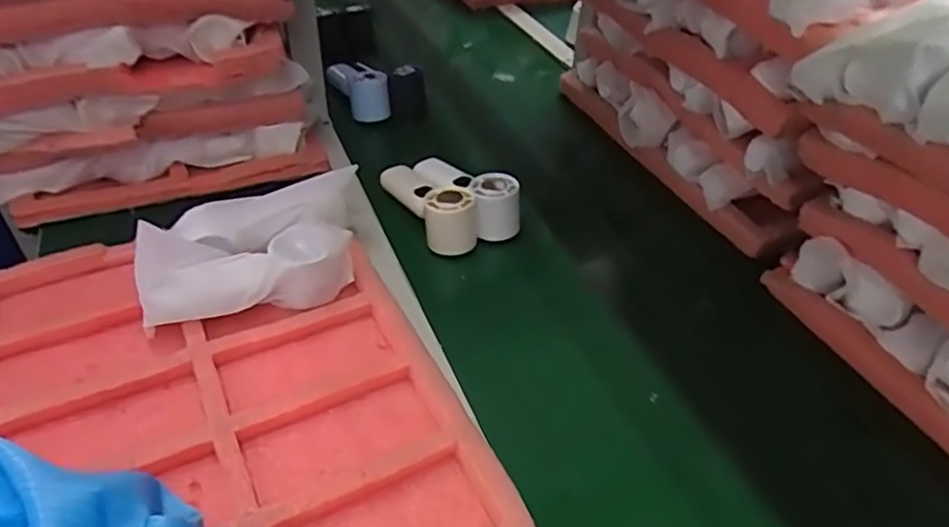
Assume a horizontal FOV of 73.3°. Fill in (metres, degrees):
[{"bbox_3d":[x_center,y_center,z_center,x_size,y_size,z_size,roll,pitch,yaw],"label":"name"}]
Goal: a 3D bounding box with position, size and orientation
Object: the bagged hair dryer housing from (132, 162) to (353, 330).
[{"bbox_3d":[-0.201,-0.014,0.585,0.170,0.073,0.136,-6,42,-11],"label":"bagged hair dryer housing"}]

